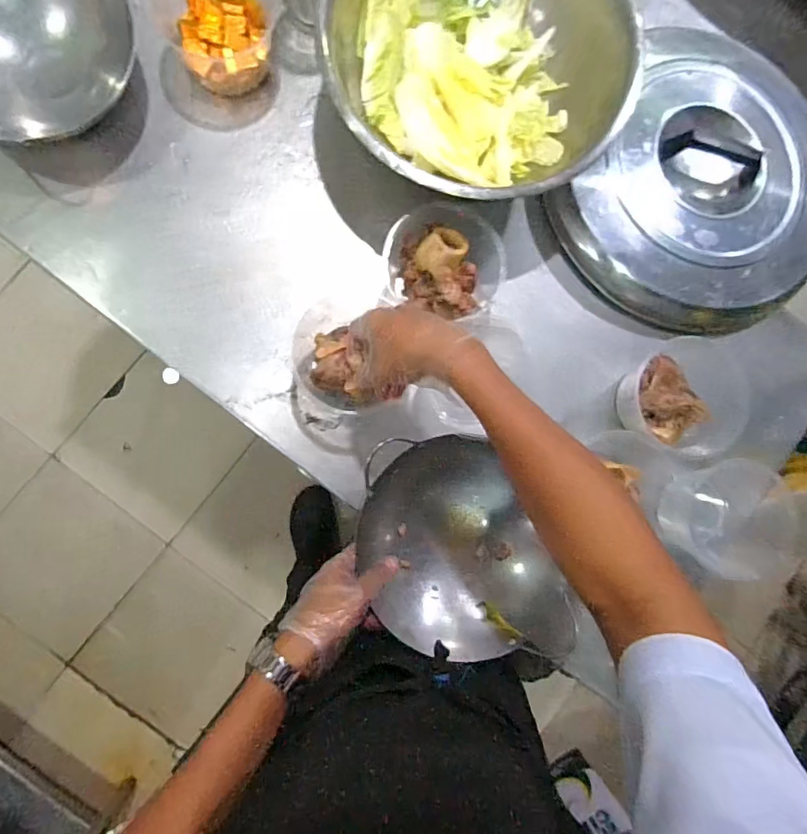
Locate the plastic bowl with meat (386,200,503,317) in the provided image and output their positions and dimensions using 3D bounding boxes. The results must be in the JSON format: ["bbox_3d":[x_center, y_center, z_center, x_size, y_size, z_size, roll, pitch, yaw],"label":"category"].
[{"bbox_3d":[0.050,-0.194,0.613,0.145,0.084,0.126,25,84,-4],"label":"plastic bowl with meat"}]

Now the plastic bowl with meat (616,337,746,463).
[{"bbox_3d":[0.351,-0.015,0.608,0.137,0.076,0.134,0,87,-6],"label":"plastic bowl with meat"}]

